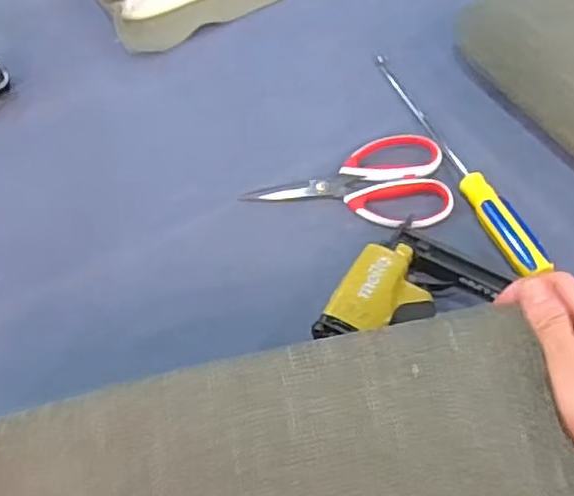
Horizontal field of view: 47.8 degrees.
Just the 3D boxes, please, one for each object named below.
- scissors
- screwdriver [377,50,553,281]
[{"bbox_3d":[0.055,-0.054,0.604,0.183,0.013,0.097,-9,60,7],"label":"scissors"},{"bbox_3d":[0.159,-0.092,0.615,0.028,0.030,0.293,-18,59,-9],"label":"screwdriver"}]

